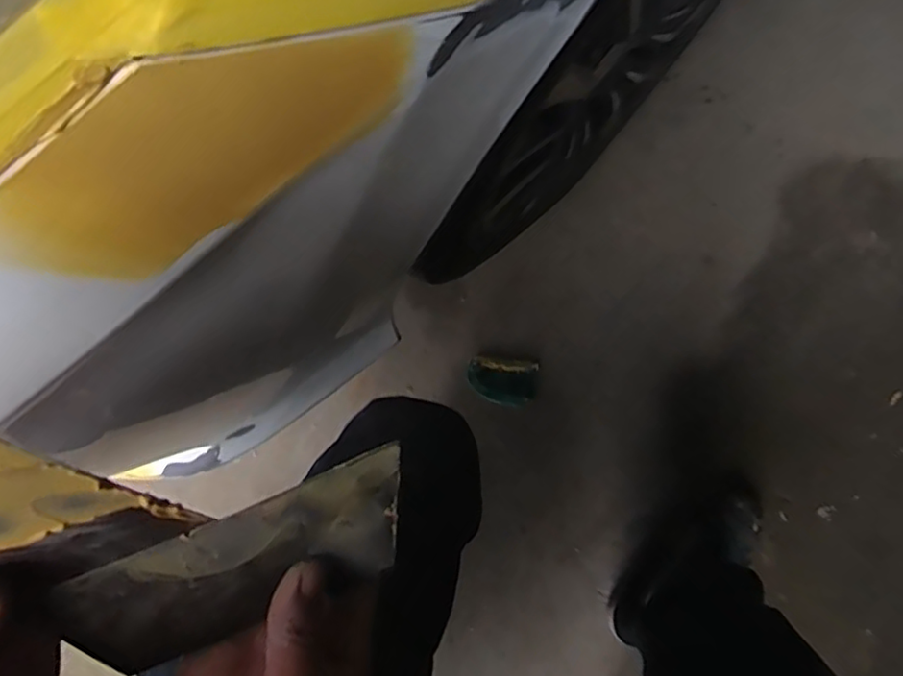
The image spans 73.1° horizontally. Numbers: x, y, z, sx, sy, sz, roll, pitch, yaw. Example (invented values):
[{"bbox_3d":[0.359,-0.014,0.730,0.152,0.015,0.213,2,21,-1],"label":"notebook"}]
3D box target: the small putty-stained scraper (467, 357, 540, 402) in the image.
[{"bbox_3d":[0.074,0.061,0.882,0.098,0.013,0.063,7,79,-1],"label":"small putty-stained scraper"}]

